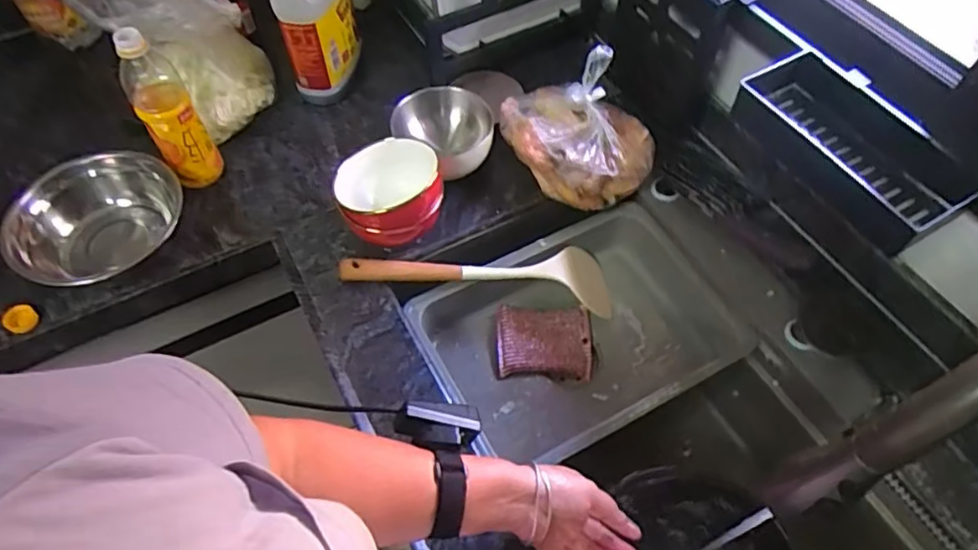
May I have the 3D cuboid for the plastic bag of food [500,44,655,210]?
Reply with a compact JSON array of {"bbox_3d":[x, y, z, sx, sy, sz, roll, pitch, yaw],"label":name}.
[{"bbox_3d":[0.108,-0.183,0.760,0.195,0.143,0.130,16,58,10],"label":"plastic bag of food"}]

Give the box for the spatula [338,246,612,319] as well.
[{"bbox_3d":[0.005,0.001,0.777,0.376,0.078,0.063,3,54,-22],"label":"spatula"}]

